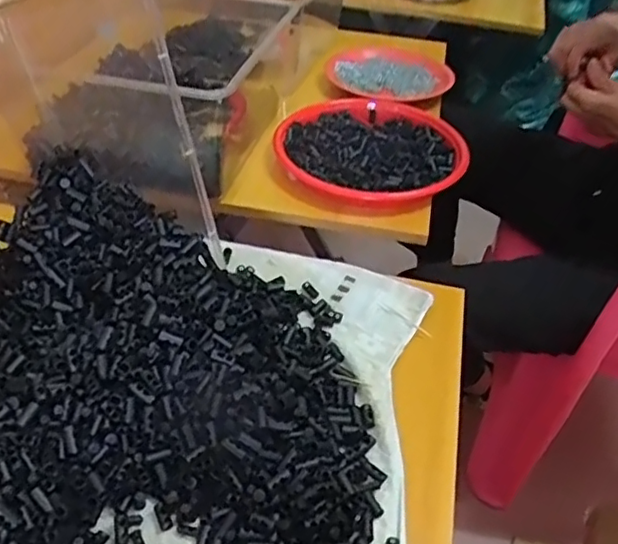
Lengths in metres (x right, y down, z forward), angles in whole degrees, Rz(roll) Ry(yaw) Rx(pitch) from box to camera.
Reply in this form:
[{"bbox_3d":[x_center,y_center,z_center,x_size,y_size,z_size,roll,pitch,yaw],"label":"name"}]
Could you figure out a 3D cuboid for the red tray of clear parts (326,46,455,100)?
[{"bbox_3d":[0.125,-0.313,0.988,0.193,0.041,0.158,0,41,-6],"label":"red tray of clear parts"}]

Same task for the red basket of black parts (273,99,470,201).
[{"bbox_3d":[0.080,-0.158,0.798,0.231,0.045,0.225,3,41,-3],"label":"red basket of black parts"}]

